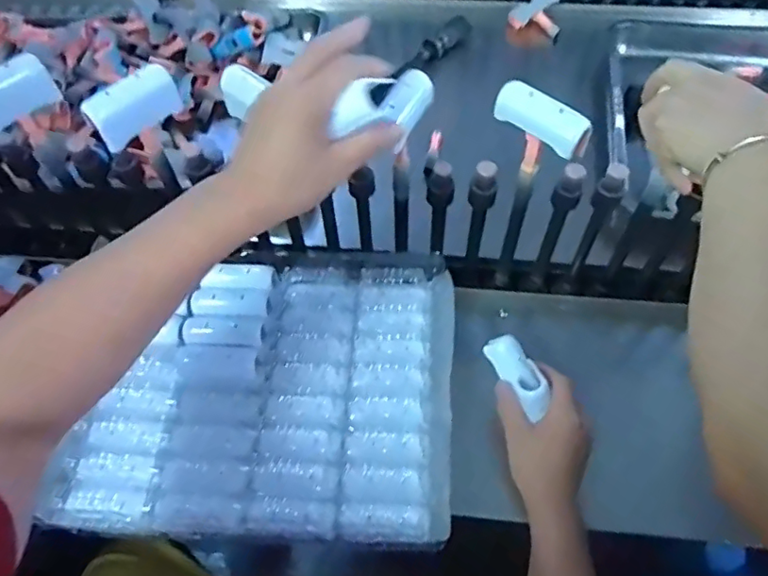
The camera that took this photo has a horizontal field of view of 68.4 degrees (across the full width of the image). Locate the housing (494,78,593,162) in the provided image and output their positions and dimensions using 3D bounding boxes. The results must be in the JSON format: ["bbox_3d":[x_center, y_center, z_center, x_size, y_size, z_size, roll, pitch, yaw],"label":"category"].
[{"bbox_3d":[0.124,-0.133,0.443,0.082,0.025,0.021,39,67,24],"label":"housing"}]

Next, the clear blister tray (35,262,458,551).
[{"bbox_3d":[-0.102,0.090,0.534,0.331,0.041,0.262,1,58,4],"label":"clear blister tray"}]

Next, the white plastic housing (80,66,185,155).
[{"bbox_3d":[-0.213,-0.154,0.479,0.022,0.039,0.074,35,66,23],"label":"white plastic housing"}]

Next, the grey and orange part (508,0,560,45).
[{"bbox_3d":[0.248,-0.451,0.928,0.085,0.042,0.071,8,58,8],"label":"grey and orange part"}]

